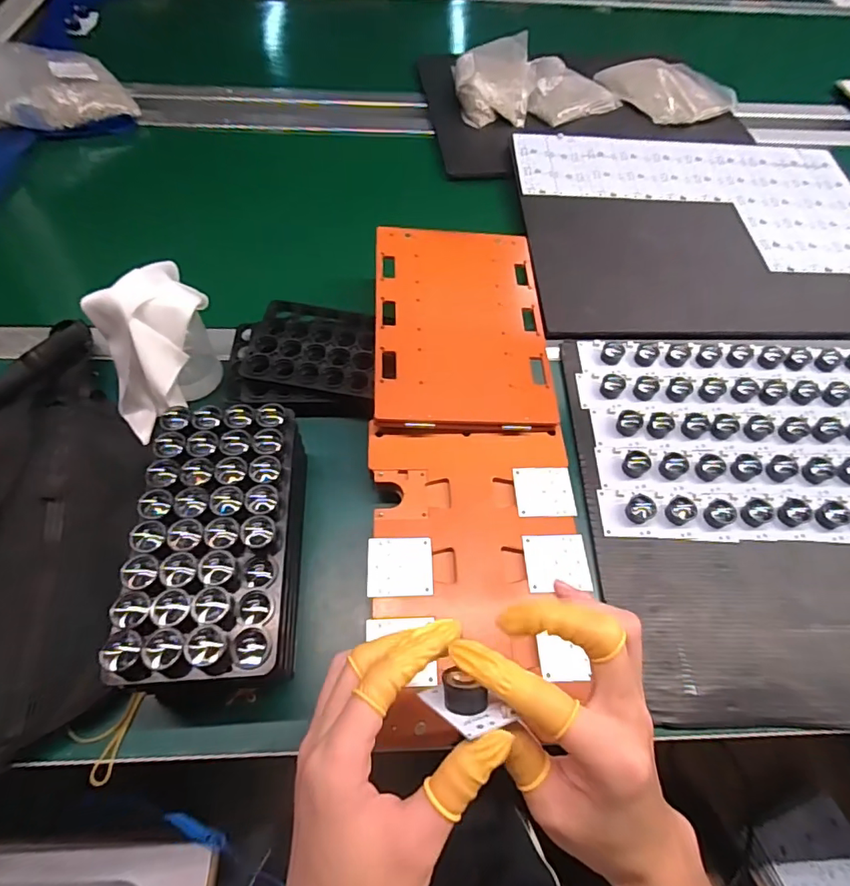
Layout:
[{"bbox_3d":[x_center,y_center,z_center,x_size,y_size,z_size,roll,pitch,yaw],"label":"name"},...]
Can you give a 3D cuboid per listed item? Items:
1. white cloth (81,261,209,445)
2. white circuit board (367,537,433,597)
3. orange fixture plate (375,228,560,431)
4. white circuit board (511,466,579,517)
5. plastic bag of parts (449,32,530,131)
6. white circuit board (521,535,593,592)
[{"bbox_3d":[-0.230,-0.081,0.432,0.107,0.092,0.096,-32,65,-20],"label":"white cloth"},{"bbox_3d":[-0.019,0.092,0.379,0.048,0.004,0.044,-1,59,-3],"label":"white circuit board"},{"bbox_3d":[0.034,-0.118,0.494,0.160,0.028,0.235,0,61,-4],"label":"orange fixture plate"},{"bbox_3d":[0.098,0.040,0.417,0.047,0.004,0.043,-1,59,-3],"label":"white circuit board"},{"bbox_3d":[0.104,-0.563,0.778,0.116,0.047,0.163,0,59,-3],"label":"plastic bag of parts"},{"bbox_3d":[0.101,0.091,0.385,0.048,0.004,0.044,-1,59,-4],"label":"white circuit board"}]

